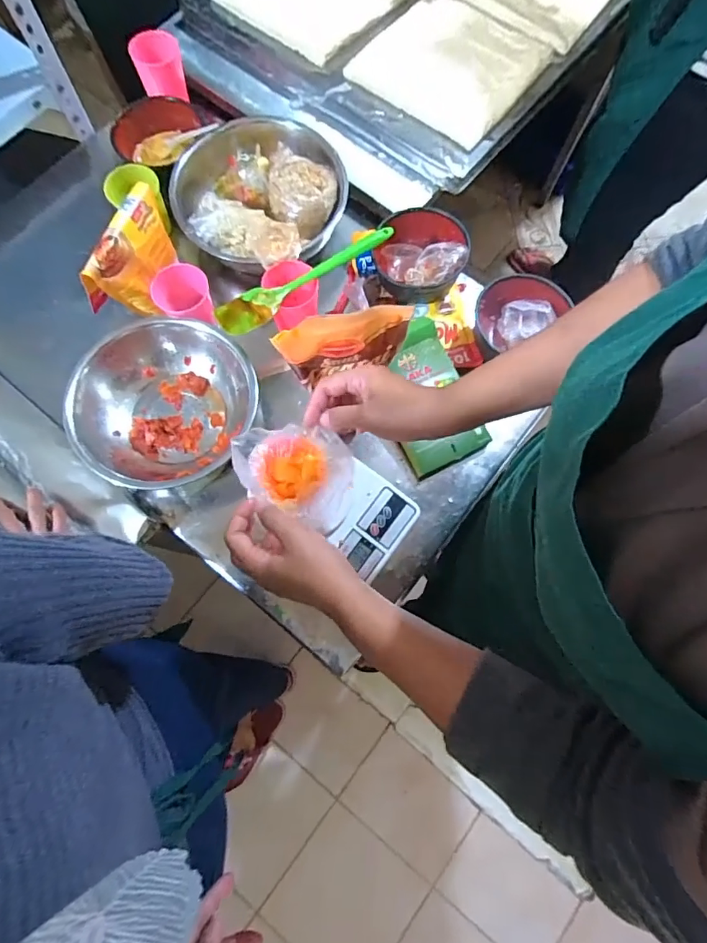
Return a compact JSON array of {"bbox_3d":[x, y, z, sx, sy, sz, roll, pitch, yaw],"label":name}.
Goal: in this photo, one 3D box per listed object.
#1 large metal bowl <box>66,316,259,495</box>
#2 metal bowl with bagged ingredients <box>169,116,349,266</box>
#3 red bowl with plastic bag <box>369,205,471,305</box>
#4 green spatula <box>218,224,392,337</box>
[{"bbox_3d":[-0.256,-0.089,0.659,0.223,0.087,0.240,19,76,4],"label":"large metal bowl"},{"bbox_3d":[-0.140,-0.407,0.726,0.254,0.110,0.263,0,75,-1],"label":"metal bowl with bagged ingredients"},{"bbox_3d":[0.100,-0.324,0.708,0.129,0.068,0.127,0,75,-1],"label":"red bowl with plastic bag"},{"bbox_3d":[-0.059,-0.257,0.632,0.265,0.017,0.050,-31,78,-8],"label":"green spatula"}]

